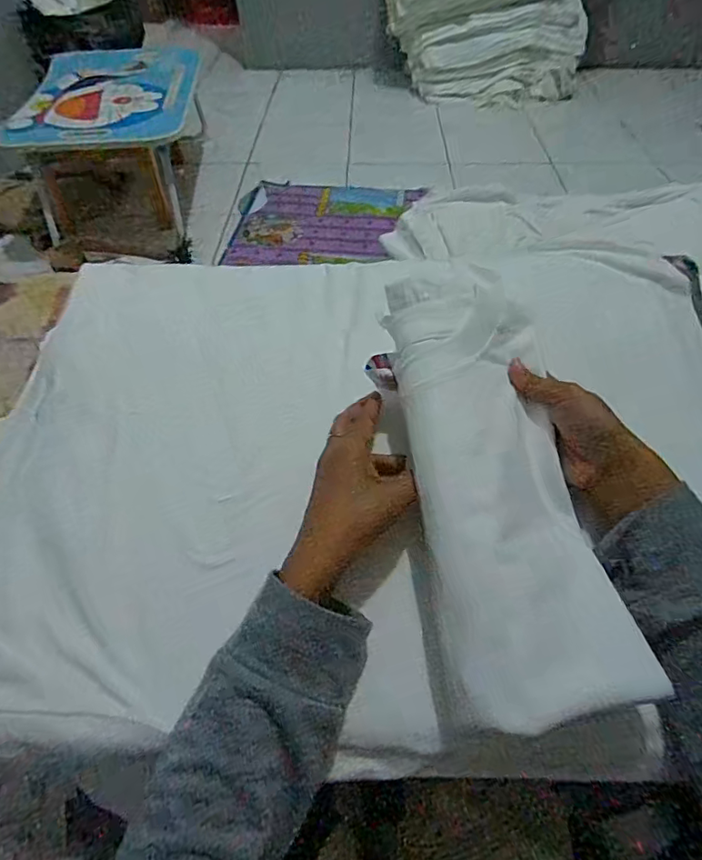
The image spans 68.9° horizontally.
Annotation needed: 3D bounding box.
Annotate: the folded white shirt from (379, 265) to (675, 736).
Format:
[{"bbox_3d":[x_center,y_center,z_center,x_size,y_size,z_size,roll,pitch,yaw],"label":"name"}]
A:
[{"bbox_3d":[0.106,0.024,0.371,0.119,0.038,0.324,-6,66,-4],"label":"folded white shirt"}]

